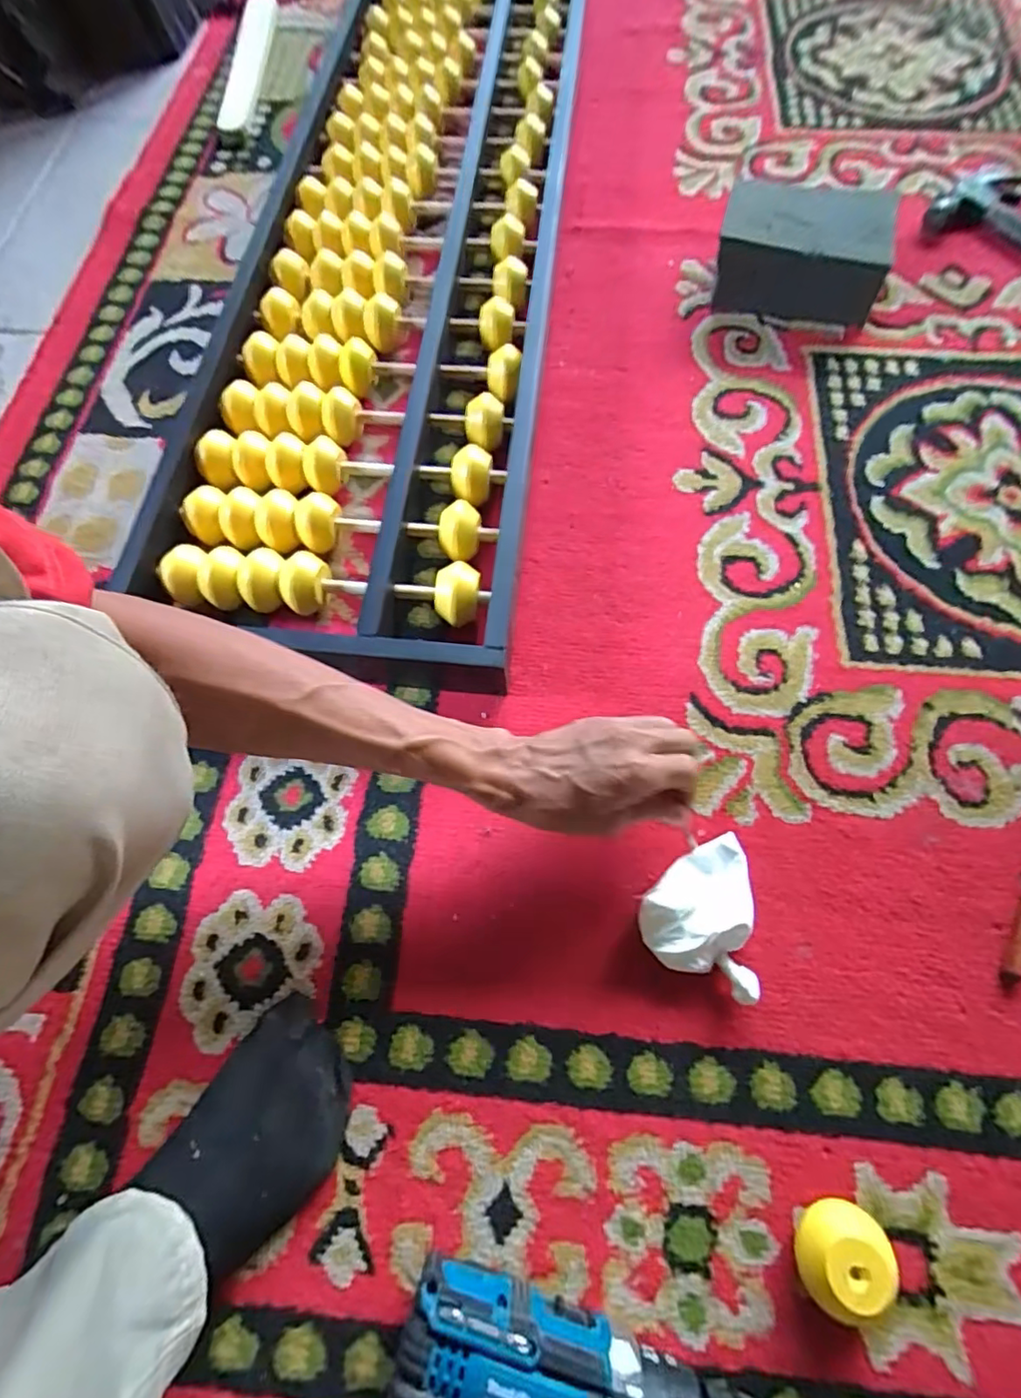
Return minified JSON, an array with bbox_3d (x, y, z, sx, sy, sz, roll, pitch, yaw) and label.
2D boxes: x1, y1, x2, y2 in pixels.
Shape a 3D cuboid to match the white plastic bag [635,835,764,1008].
[{"bbox_3d":[0.118,0.136,0.375,0.072,0.033,0.097,5,69,4],"label":"white plastic bag"}]

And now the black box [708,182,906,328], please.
[{"bbox_3d":[0.274,-0.422,0.553,0.150,0.078,0.084,12,70,6],"label":"black box"}]

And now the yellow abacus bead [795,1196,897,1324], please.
[{"bbox_3d":[0.175,0.296,0.312,0.047,0.032,0.042,-29,71,-9],"label":"yellow abacus bead"}]

